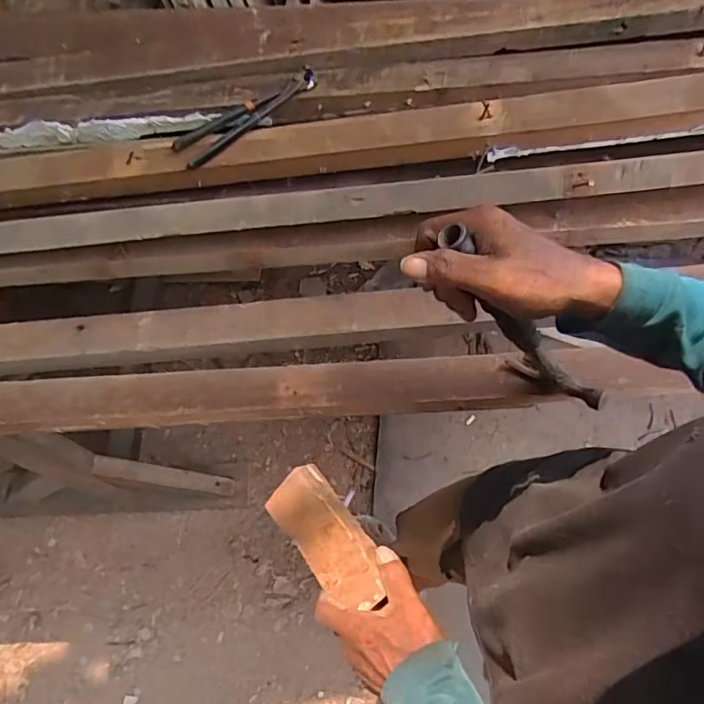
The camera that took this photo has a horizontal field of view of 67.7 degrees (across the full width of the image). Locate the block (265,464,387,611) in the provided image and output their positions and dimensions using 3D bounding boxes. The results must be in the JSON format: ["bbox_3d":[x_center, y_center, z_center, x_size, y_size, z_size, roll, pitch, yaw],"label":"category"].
[{"bbox_3d":[-0.023,0.187,0.531,0.065,0.035,0.141,-45,71,13],"label":"block"}]

